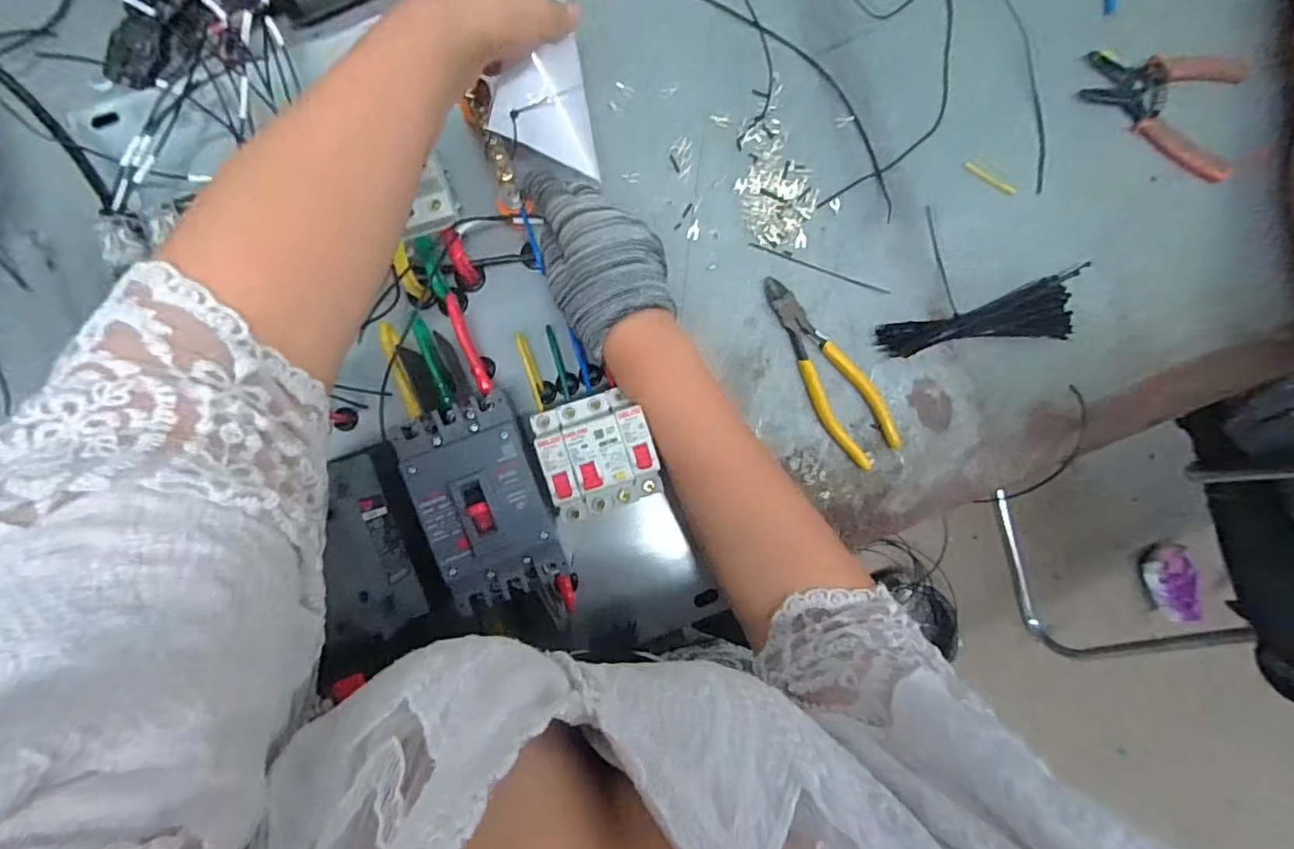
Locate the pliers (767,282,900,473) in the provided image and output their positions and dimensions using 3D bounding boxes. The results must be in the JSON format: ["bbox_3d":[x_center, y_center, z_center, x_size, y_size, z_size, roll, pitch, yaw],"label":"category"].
[{"bbox_3d":[0.141,-0.042,0.460,0.049,0.012,0.166,-37,91,-6],"label":"pliers"}]

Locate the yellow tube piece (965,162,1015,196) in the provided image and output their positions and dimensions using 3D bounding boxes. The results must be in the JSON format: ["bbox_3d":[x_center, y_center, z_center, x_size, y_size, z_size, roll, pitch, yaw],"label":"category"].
[{"bbox_3d":[0.288,-0.206,0.483,0.049,0.004,0.008,25,85,-4],"label":"yellow tube piece"}]

